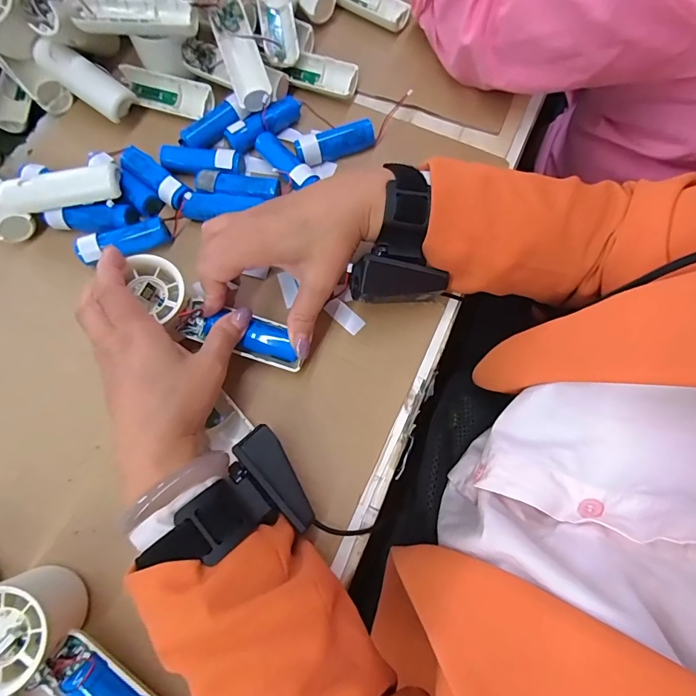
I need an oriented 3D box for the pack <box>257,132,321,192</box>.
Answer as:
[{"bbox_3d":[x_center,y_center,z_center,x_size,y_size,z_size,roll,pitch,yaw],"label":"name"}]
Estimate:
[{"bbox_3d":[-0.056,-0.165,0.373,0.021,0.021,0.068,-39,77,-10],"label":"pack"}]

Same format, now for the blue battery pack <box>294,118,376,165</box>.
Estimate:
[{"bbox_3d":[-0.012,-0.187,0.381,0.073,0.025,0.021,-23,75,-6],"label":"blue battery pack"}]

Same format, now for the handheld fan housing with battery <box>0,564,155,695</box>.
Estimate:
[{"bbox_3d":[-0.161,0.192,0.251,0.143,0.056,0.056,27,76,8],"label":"handheld fan housing with battery"}]

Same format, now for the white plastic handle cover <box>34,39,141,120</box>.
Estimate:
[{"bbox_3d":[-0.242,-0.244,0.382,0.087,0.030,0.031,33,76,-8],"label":"white plastic handle cover"}]

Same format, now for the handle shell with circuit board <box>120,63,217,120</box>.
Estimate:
[{"bbox_3d":[-0.175,-0.244,0.396,0.098,0.017,0.033,20,75,6],"label":"handle shell with circuit board"}]

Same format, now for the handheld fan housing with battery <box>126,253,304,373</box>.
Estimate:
[{"bbox_3d":[-0.099,-0.021,0.314,0.140,0.022,0.039,28,75,-4],"label":"handheld fan housing with battery"}]

